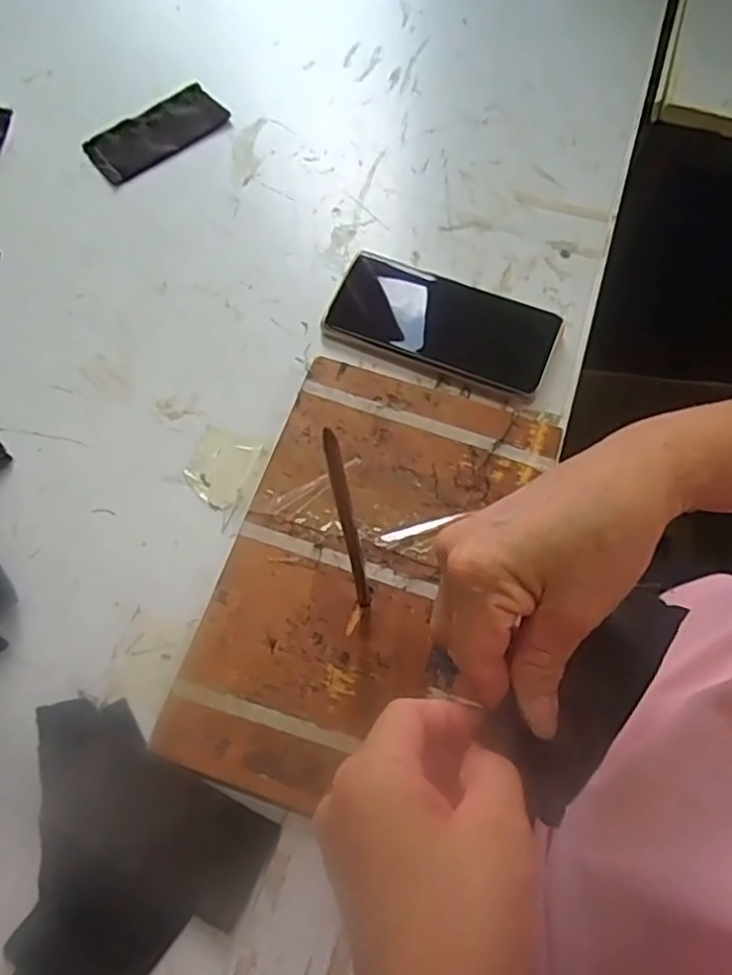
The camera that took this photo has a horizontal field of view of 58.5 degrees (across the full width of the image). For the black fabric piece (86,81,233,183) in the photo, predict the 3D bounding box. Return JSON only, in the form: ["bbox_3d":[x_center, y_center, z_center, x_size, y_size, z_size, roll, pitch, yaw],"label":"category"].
[{"bbox_3d":[-0.174,-0.299,0.549,0.117,0.005,0.060,-35,73,-13],"label":"black fabric piece"}]

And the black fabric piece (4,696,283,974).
[{"bbox_3d":[-0.147,0.208,0.351,0.145,0.012,0.145,33,78,9],"label":"black fabric piece"}]

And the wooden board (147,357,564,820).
[{"bbox_3d":[-0.002,0.052,0.408,0.163,0.015,0.271,19,70,7],"label":"wooden board"}]

